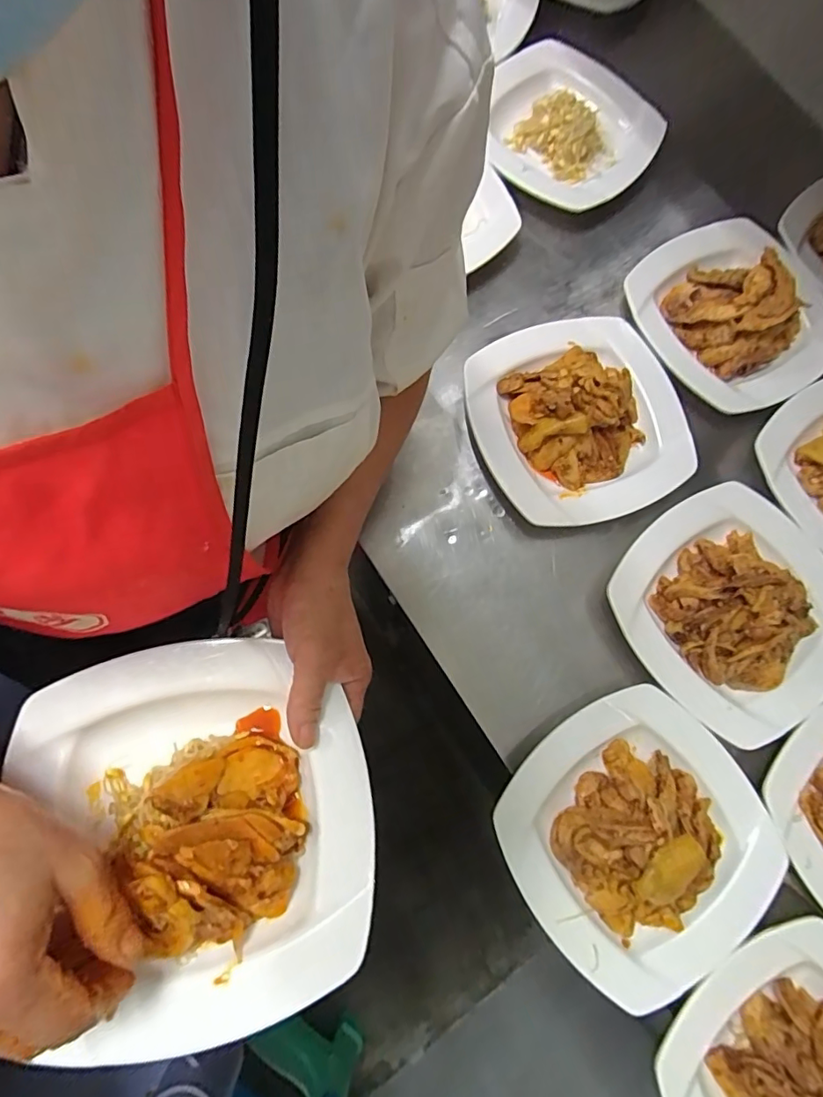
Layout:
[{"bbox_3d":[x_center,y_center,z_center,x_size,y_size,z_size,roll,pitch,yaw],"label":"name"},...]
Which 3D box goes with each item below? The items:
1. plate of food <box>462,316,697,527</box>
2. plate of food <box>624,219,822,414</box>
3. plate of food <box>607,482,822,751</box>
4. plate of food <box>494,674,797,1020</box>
[{"bbox_3d":[0.166,-0.134,0.504,0.205,0.065,0.205,0,80,-1],"label":"plate of food"},{"bbox_3d":[0.317,-0.235,0.505,0.179,0.067,0.191,-29,80,-11],"label":"plate of food"},{"bbox_3d":[0.304,0.050,0.470,0.196,0.057,0.205,-40,83,-13],"label":"plate of food"},{"bbox_3d":[0.193,0.238,0.424,0.202,0.061,0.207,-36,82,-12],"label":"plate of food"}]

